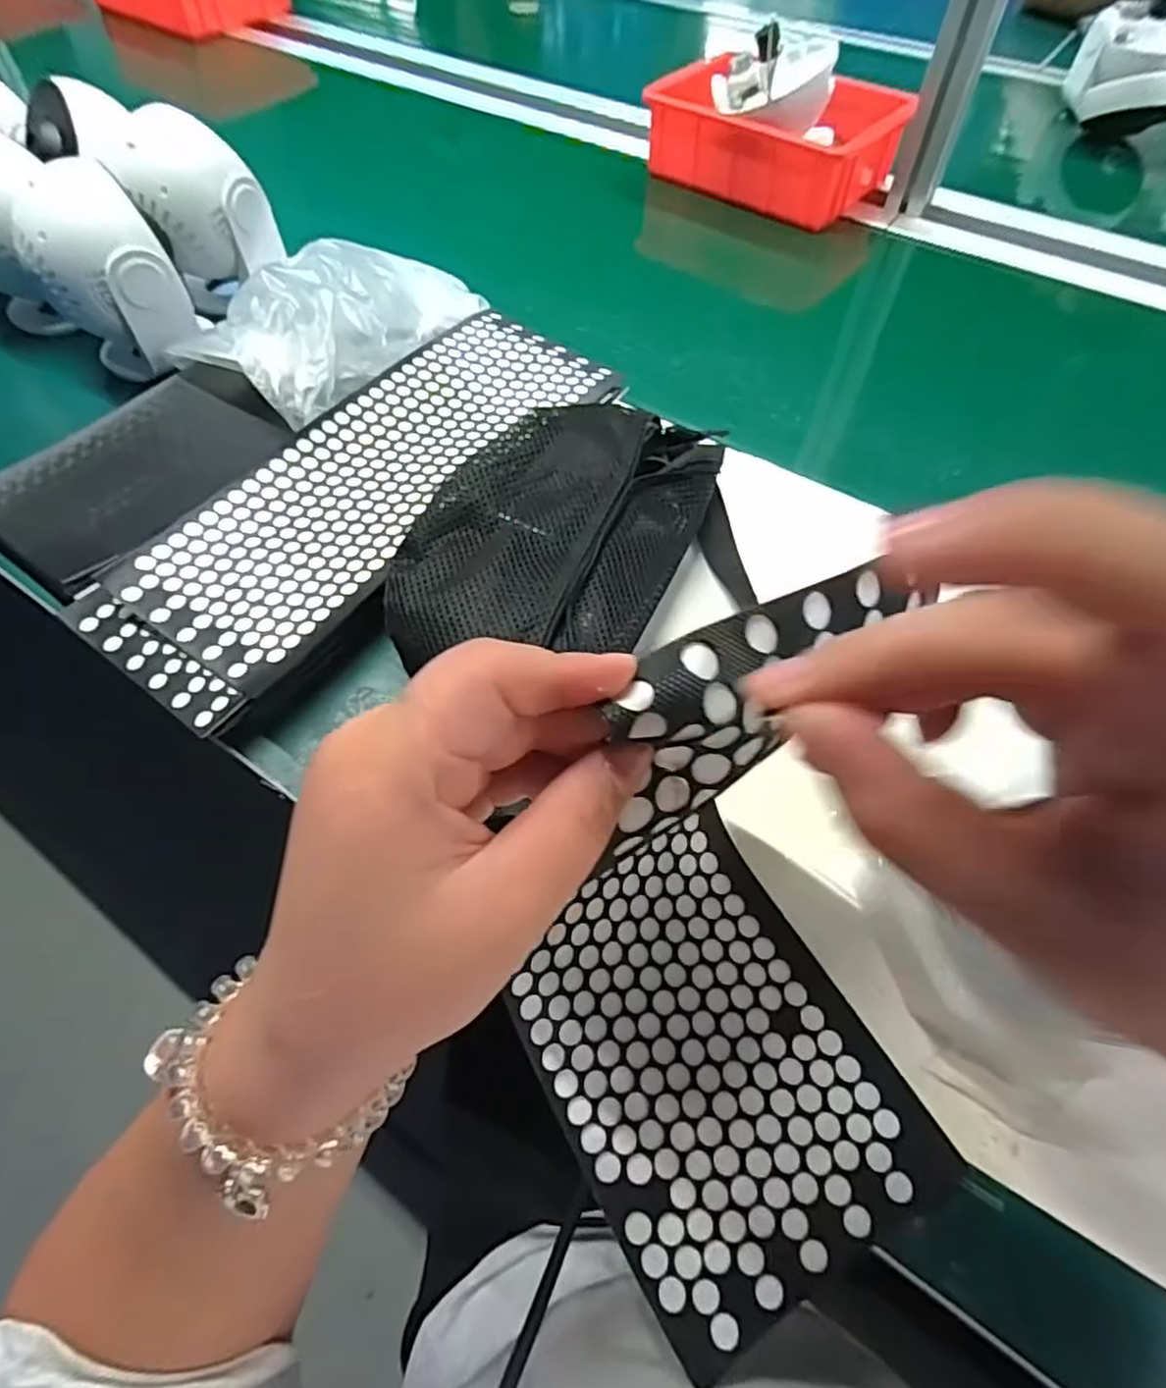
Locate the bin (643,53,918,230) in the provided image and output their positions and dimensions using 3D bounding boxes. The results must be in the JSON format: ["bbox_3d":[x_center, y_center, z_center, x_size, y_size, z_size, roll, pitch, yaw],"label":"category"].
[{"bbox_3d":[0.199,-0.592,0.728,0.245,0.079,0.129,29,63,17],"label":"bin"}]

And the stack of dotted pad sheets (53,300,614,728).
[{"bbox_3d":[-0.137,-0.146,0.458,0.130,0.025,0.387,33,64,19],"label":"stack of dotted pad sheets"}]

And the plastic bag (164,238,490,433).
[{"bbox_3d":[-0.180,-0.289,0.519,0.133,0.063,0.201,36,65,20],"label":"plastic bag"}]

